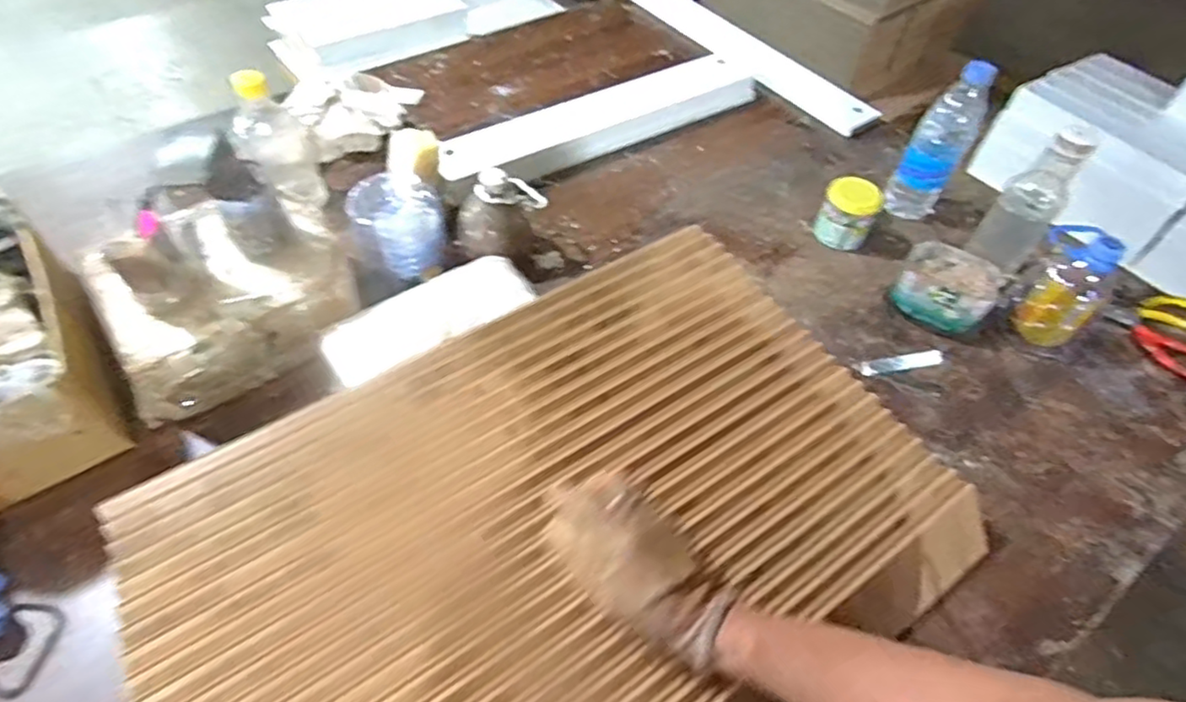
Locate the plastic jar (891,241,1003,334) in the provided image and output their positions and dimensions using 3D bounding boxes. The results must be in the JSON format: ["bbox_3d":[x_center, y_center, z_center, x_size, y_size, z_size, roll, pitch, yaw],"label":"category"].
[{"bbox_3d":[0.423,-0.073,0.788,0.105,0.067,0.081,33,59,21],"label":"plastic jar"}]

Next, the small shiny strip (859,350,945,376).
[{"bbox_3d":[0.363,0.011,0.753,0.101,0.008,0.022,-10,54,-9],"label":"small shiny strip"}]

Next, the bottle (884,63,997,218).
[{"bbox_3d":[0.464,-0.278,0.867,0.069,0.211,0.066,29,57,18],"label":"bottle"}]

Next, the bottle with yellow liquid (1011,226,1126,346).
[{"bbox_3d":[0.527,-0.072,0.732,0.069,0.126,0.090,-33,61,-24],"label":"bottle with yellow liquid"}]

